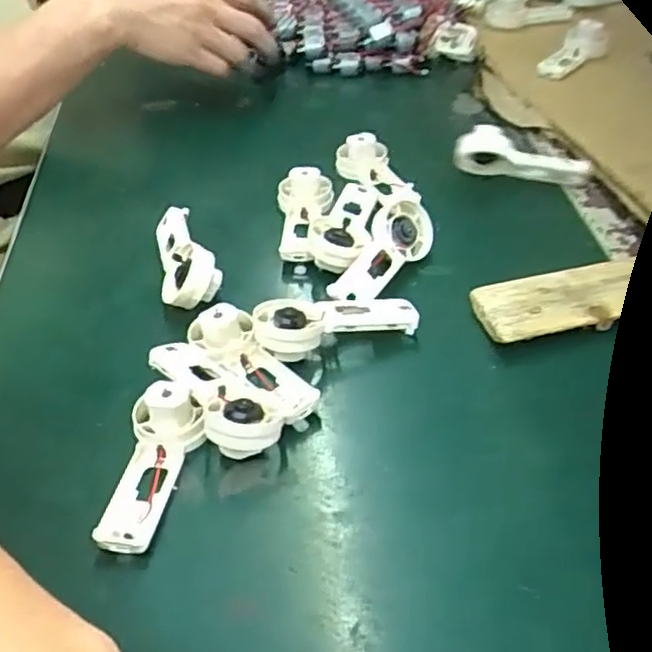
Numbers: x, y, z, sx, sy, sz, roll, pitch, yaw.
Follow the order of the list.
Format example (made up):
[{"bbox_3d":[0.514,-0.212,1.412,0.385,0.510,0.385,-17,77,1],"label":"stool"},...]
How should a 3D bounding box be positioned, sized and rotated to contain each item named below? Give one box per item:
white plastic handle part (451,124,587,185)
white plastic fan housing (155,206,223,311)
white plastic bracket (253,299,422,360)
[{"bbox_3d":[0.136,-0.115,0.494,0.094,0.037,0.015,12,43,-10],"label":"white plastic handle part"},{"bbox_3d":[-0.092,-0.048,0.443,0.035,0.025,0.089,-17,44,-10],"label":"white plastic fan housing"},{"bbox_3d":[0.007,0.000,0.392,0.090,0.031,0.034,-9,44,-2],"label":"white plastic bracket"}]

